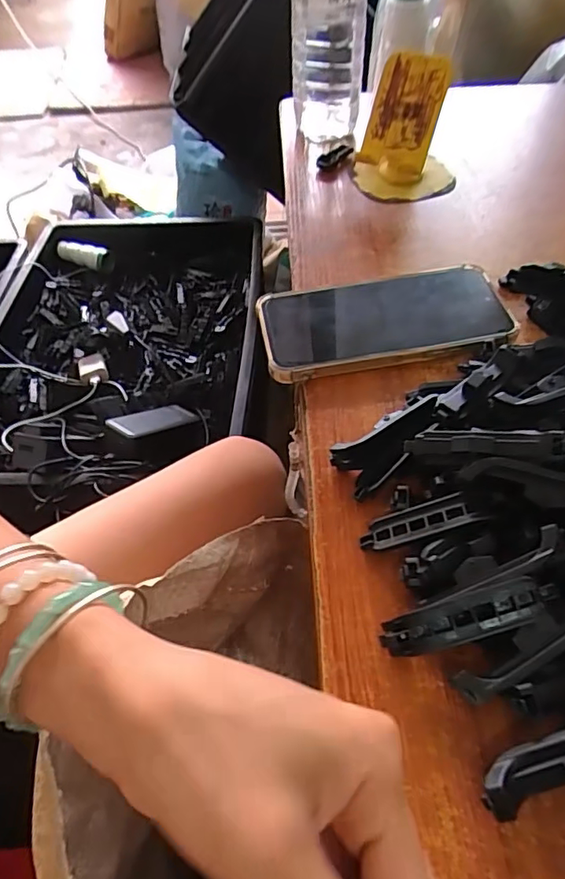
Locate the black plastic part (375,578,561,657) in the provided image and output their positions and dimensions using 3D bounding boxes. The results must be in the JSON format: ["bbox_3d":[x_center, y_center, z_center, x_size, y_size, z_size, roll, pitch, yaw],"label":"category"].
[{"bbox_3d":[0.080,0.079,0.239,0.074,0.009,0.019,-20,52,7],"label":"black plastic part"}]

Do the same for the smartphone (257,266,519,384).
[{"bbox_3d":[0.070,-0.083,0.384,0.166,0.017,0.084,-7,52,-3],"label":"smartphone"}]

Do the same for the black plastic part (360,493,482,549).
[{"bbox_3d":[0.066,0.042,0.275,0.056,0.004,0.018,-21,49,19],"label":"black plastic part"}]

